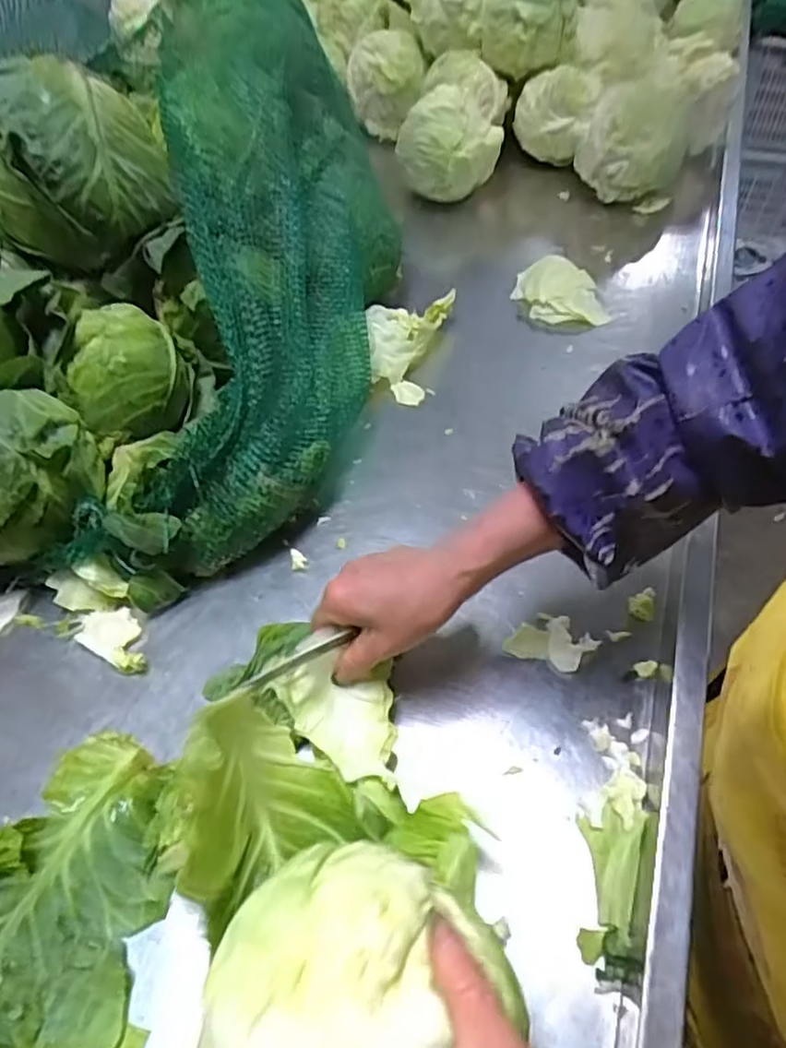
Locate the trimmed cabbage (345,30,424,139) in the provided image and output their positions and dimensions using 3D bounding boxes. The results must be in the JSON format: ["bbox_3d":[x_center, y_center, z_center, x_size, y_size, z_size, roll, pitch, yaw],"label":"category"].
[{"bbox_3d":[-0.011,-0.637,0.964,0.113,0.120,0.115,0,53,3],"label":"trimmed cabbage"}]

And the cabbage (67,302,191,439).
[{"bbox_3d":[-0.230,-0.131,0.581,0.087,0.083,0.087,-16,54,-9],"label":"cabbage"}]

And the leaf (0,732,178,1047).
[{"bbox_3d":[-0.211,0.204,0.389,0.144,0.060,0.165,7,54,8],"label":"leaf"}]

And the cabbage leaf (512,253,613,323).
[{"bbox_3d":[0.191,-0.262,0.745,0.106,0.038,0.074,12,54,11],"label":"cabbage leaf"}]

